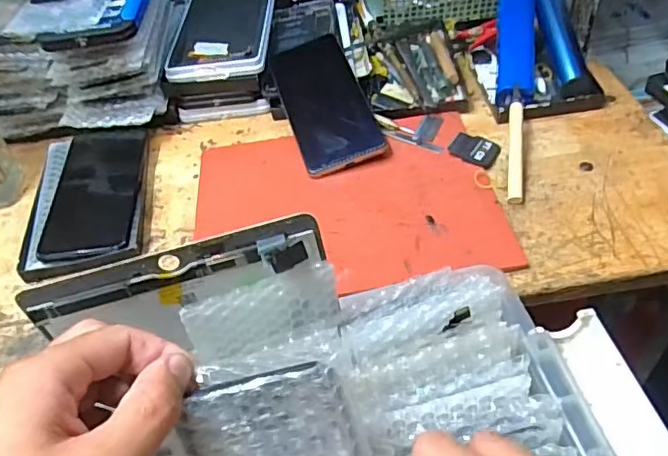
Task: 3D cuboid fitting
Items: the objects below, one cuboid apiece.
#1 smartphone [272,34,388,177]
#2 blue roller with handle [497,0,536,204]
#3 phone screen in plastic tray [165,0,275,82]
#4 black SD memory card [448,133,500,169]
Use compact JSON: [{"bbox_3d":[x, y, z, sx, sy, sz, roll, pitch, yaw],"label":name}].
[{"bbox_3d":[-0.009,-0.122,0.540,0.073,0.014,0.153,-16,64,-7],"label":"smartphone"},{"bbox_3d":[0.168,-0.130,0.523,0.033,0.032,0.246,-7,59,31],"label":"blue roller with handle"},{"bbox_3d":[-0.118,-0.220,0.612,0.101,0.017,0.177,-4,46,5],"label":"phone screen in plastic tray"},{"bbox_3d":[0.126,-0.071,0.510,0.042,0.004,0.037,23,54,27],"label":"black SD memory card"}]

